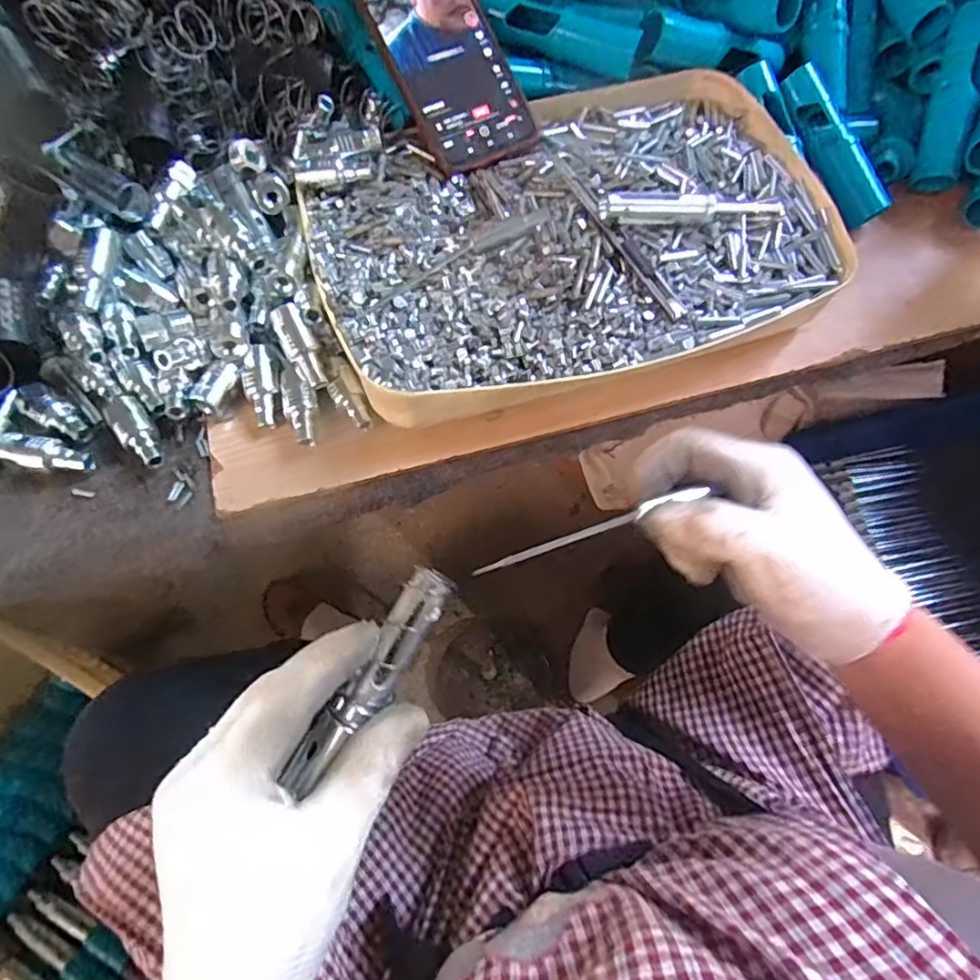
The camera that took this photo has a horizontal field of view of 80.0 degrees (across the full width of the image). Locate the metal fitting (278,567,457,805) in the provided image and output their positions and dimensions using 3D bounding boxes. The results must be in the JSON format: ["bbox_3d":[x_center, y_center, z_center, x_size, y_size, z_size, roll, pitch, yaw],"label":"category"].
[{"bbox_3d":[-0.049,0.078,0.246,0.019,0.015,0.099,33,79,12],"label":"metal fitting"}]

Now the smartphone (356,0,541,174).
[{"bbox_3d":[-0.033,-0.298,0.394,0.075,0.009,0.162,-28,92,-13],"label":"smartphone"}]

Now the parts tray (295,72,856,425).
[{"bbox_3d":[0.057,-0.171,0.391,0.337,0.047,0.234,-20,68,-10],"label":"parts tray"}]

